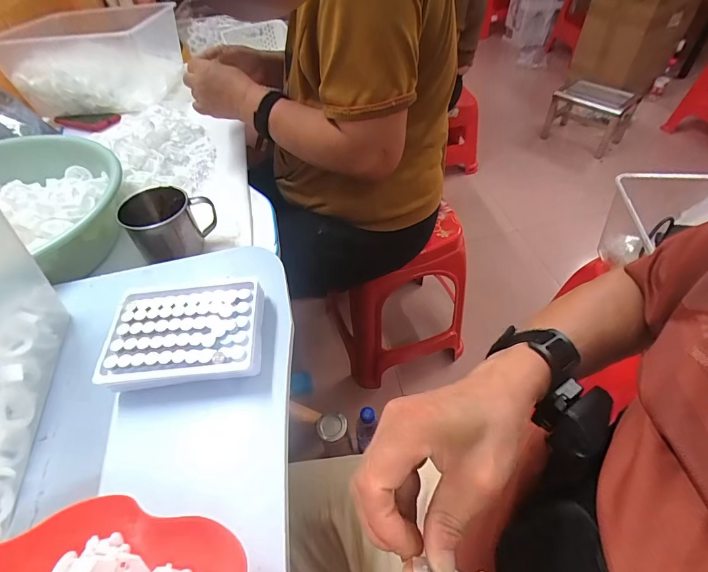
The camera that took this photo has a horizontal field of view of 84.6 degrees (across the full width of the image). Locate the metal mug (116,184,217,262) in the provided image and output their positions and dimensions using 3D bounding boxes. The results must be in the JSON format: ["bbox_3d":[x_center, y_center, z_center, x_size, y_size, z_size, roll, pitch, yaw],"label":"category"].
[{"bbox_3d":[-0.236,-0.080,0.495,0.073,0.073,0.104,37,55,21],"label":"metal mug"}]

